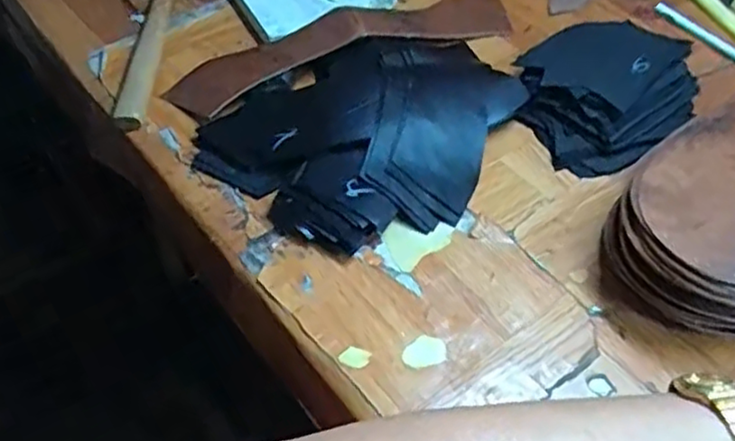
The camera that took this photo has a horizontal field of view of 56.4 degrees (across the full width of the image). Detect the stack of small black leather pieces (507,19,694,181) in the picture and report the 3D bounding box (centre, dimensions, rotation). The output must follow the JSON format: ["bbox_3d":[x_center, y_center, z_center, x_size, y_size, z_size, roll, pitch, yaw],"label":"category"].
[{"bbox_3d":[0.200,-0.113,0.576,0.160,0.039,0.131,-25,54,-23],"label":"stack of small black leather pieces"}]

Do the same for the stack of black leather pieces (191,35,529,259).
[{"bbox_3d":[0.002,-0.085,0.548,0.200,0.035,0.239,26,52,19],"label":"stack of black leather pieces"}]

